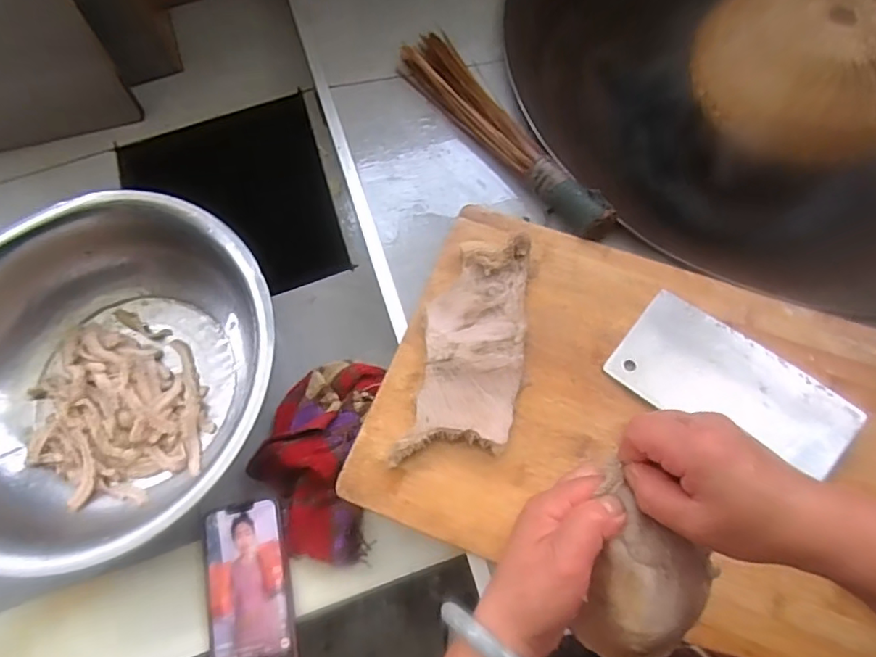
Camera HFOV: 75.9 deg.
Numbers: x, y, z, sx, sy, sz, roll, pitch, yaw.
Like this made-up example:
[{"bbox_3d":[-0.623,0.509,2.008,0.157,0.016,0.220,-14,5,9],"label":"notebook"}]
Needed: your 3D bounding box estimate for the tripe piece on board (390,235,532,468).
[{"bbox_3d":[0.031,0.016,0.504,0.091,0.027,0.209,9,68,6],"label":"tripe piece on board"}]

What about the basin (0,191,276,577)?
[{"bbox_3d":[-0.321,0.045,0.547,0.331,0.107,0.338,-1,67,2],"label":"basin"}]

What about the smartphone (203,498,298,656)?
[{"bbox_3d":[-0.170,0.232,0.501,0.074,0.011,0.146,-12,67,-3],"label":"smartphone"}]

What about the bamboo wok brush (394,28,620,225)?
[{"bbox_3d":[0.070,-0.227,0.618,0.069,0.040,0.345,-34,70,-12],"label":"bamboo wok brush"}]

